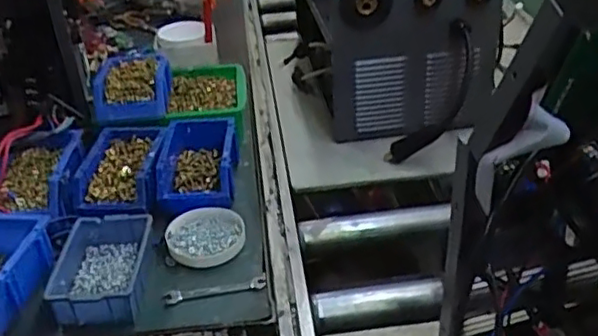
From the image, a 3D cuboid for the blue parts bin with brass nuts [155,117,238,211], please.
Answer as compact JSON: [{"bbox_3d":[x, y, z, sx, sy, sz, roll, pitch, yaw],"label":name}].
[{"bbox_3d":[-0.149,-0.008,0.940,0.108,0.067,0.186,-5,33,-2],"label":"blue parts bin with brass nuts"}]

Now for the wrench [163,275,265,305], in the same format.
[{"bbox_3d":[-0.102,0.149,0.763,0.121,0.005,0.020,-9,33,-5],"label":"wrench"}]

